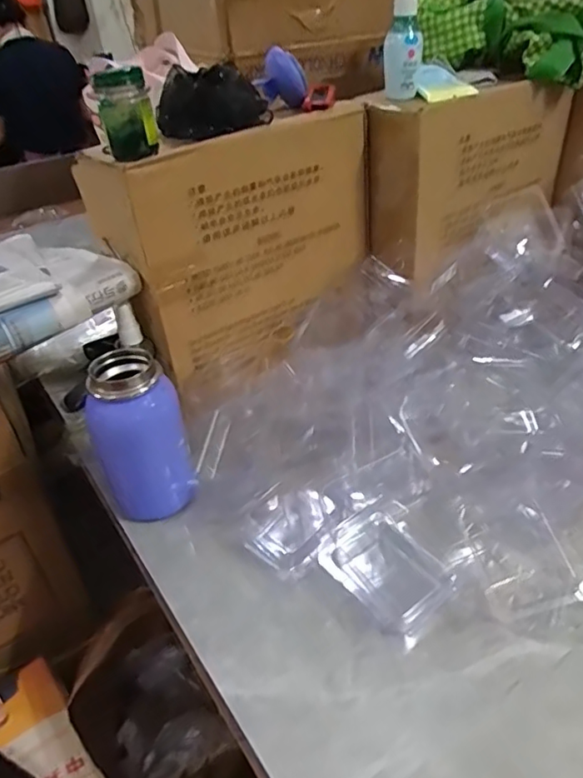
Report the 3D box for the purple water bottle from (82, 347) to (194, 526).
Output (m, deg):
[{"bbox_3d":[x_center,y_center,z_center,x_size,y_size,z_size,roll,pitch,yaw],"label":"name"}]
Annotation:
[{"bbox_3d":[-0.126,0.041,0.481,0.068,0.133,0.066,-3,36,2],"label":"purple water bottle"}]

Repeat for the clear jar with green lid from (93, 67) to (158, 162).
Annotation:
[{"bbox_3d":[-0.136,-0.225,0.472,0.041,0.071,0.034,-13,36,-10],"label":"clear jar with green lid"}]

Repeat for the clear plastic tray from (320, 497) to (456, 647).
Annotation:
[{"bbox_3d":[0.073,0.134,0.430,0.070,0.021,0.098,-27,41,-28],"label":"clear plastic tray"}]

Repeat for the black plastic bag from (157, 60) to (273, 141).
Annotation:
[{"bbox_3d":[-0.075,-0.276,0.540,0.101,0.053,0.063,-13,36,-10],"label":"black plastic bag"}]

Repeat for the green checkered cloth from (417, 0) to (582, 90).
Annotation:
[{"bbox_3d":[0.247,-0.408,0.651,0.208,0.088,0.074,12,39,23],"label":"green checkered cloth"}]

